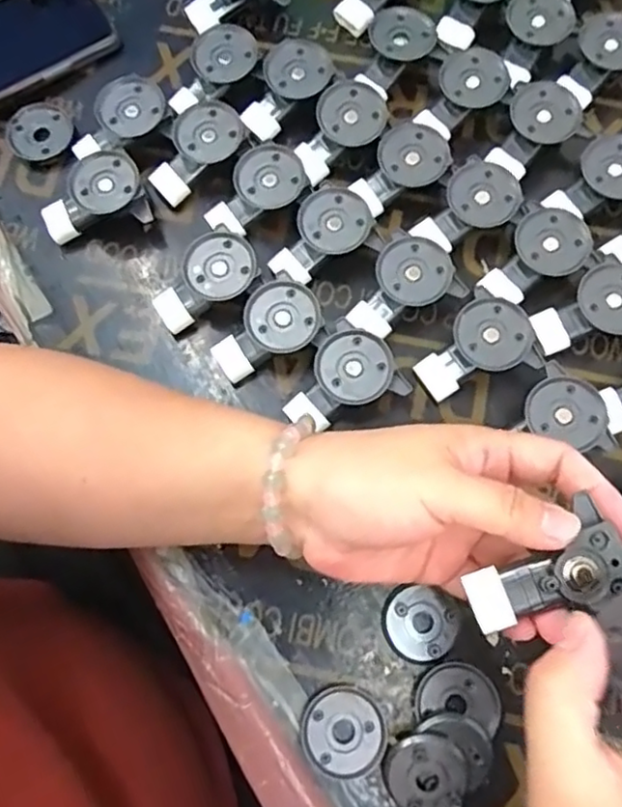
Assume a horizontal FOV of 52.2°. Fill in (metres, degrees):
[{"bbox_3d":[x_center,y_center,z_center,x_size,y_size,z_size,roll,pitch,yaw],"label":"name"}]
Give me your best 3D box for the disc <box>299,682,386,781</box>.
[{"bbox_3d":[0.017,0.171,0.330,0.043,0.007,0.044,0,75,1],"label":"disc"}]

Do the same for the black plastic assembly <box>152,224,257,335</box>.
[{"bbox_3d":[-0.063,-0.071,0.385,0.065,0.027,0.042,-42,78,-9],"label":"black plastic assembly"}]

